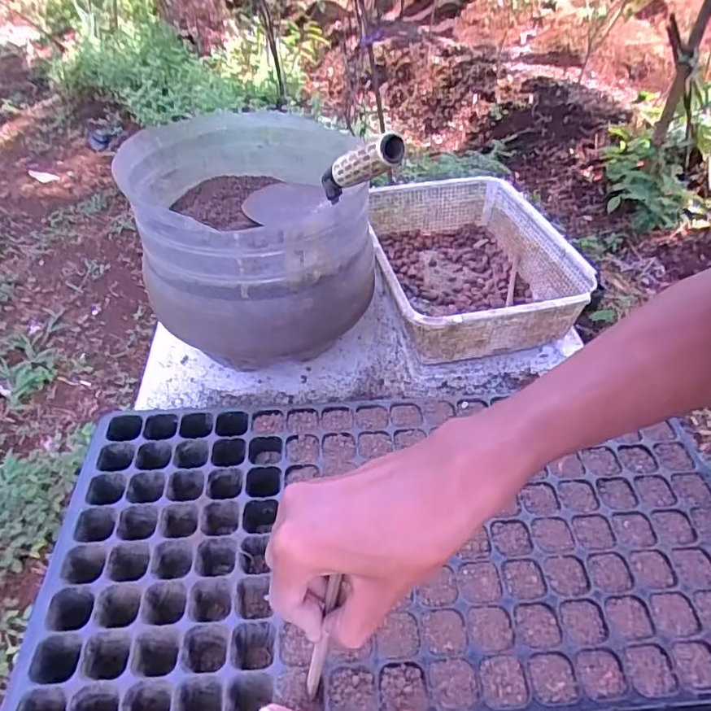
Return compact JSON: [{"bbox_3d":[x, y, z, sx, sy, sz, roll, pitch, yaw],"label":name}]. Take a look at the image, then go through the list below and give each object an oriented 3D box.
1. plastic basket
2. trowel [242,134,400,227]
[{"bbox_3d":[0.124,-0.113,0.672,0.213,0.085,0.280,-11,46,-9],"label":"plastic basket"},{"bbox_3d":[-0.040,-0.175,0.554,0.077,0.048,0.237,-27,13,-29],"label":"trowel"}]

